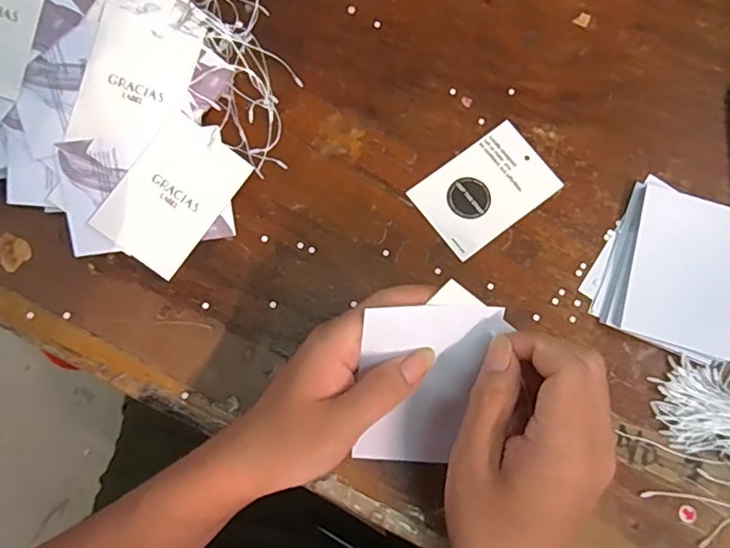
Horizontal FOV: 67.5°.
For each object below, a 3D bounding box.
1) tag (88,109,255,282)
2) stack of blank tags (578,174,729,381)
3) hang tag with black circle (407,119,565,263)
[{"bbox_3d":[-0.123,-0.050,0.349,0.061,0.004,0.090,36,89,-8],"label":"tag"},{"bbox_3d":[0.206,-0.001,0.356,0.100,0.013,0.105,26,79,4],"label":"stack of blank tags"},{"bbox_3d":[0.082,-0.058,0.370,0.089,0.004,0.060,-37,81,-8],"label":"hang tag with black circle"}]

